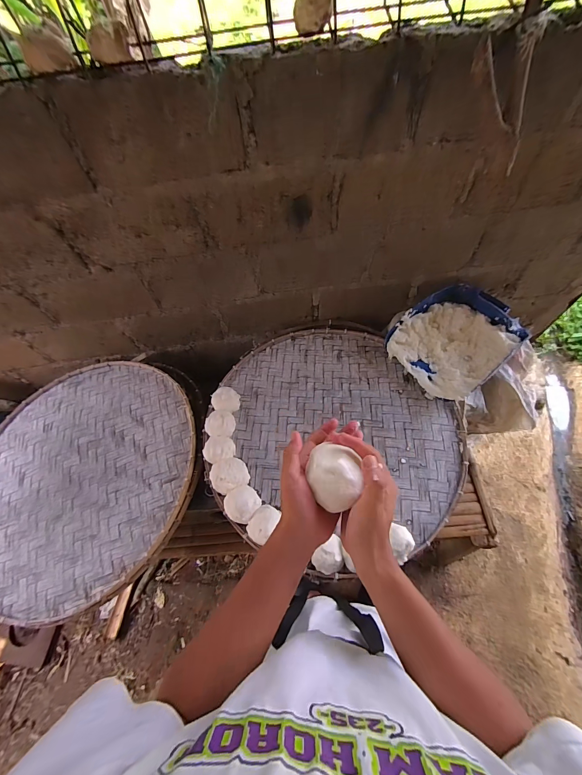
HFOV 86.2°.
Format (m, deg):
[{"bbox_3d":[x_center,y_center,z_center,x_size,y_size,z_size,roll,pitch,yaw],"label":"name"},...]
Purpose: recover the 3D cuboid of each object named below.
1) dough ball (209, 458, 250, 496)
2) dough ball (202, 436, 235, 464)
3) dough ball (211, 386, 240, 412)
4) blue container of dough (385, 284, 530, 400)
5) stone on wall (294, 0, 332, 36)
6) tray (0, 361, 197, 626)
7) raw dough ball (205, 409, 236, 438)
[{"bbox_3d":[-0.163,0.231,0.819,0.096,0.058,0.084,-23,63,-8],"label":"dough ball"},{"bbox_3d":[-0.200,0.172,0.856,0.084,0.052,0.077,-2,62,3],"label":"dough ball"},{"bbox_3d":[-0.198,0.037,0.940,0.084,0.049,0.073,6,63,7],"label":"dough ball"},{"bbox_3d":[0.495,-0.145,0.944,0.332,0.107,0.298,-31,65,-12],"label":"blue container of dough"},{"bbox_3d":[0.034,-0.590,0.480,0.057,0.058,0.038,0,62,4],"label":"stone on wall"},{"bbox_3d":[-0.631,0.233,0.915,0.694,0.026,0.721,-19,57,-1],"label":"tray"},{"bbox_3d":[-0.206,0.106,0.898,0.083,0.043,0.080,-2,62,3],"label":"raw dough ball"}]

